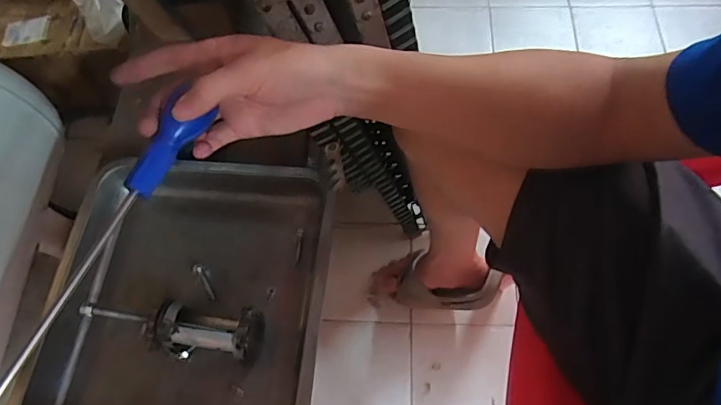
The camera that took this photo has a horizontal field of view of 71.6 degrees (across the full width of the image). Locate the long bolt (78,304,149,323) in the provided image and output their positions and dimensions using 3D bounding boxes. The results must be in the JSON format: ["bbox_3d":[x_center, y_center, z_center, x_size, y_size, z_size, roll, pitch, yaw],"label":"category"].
[{"bbox_3d":[-0.263,0.119,0.531,0.072,0.012,0.011,8,65,7],"label":"long bolt"}]

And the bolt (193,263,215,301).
[{"bbox_3d":[-0.178,0.091,0.575,0.014,0.007,0.045,-27,81,-9],"label":"bolt"}]

